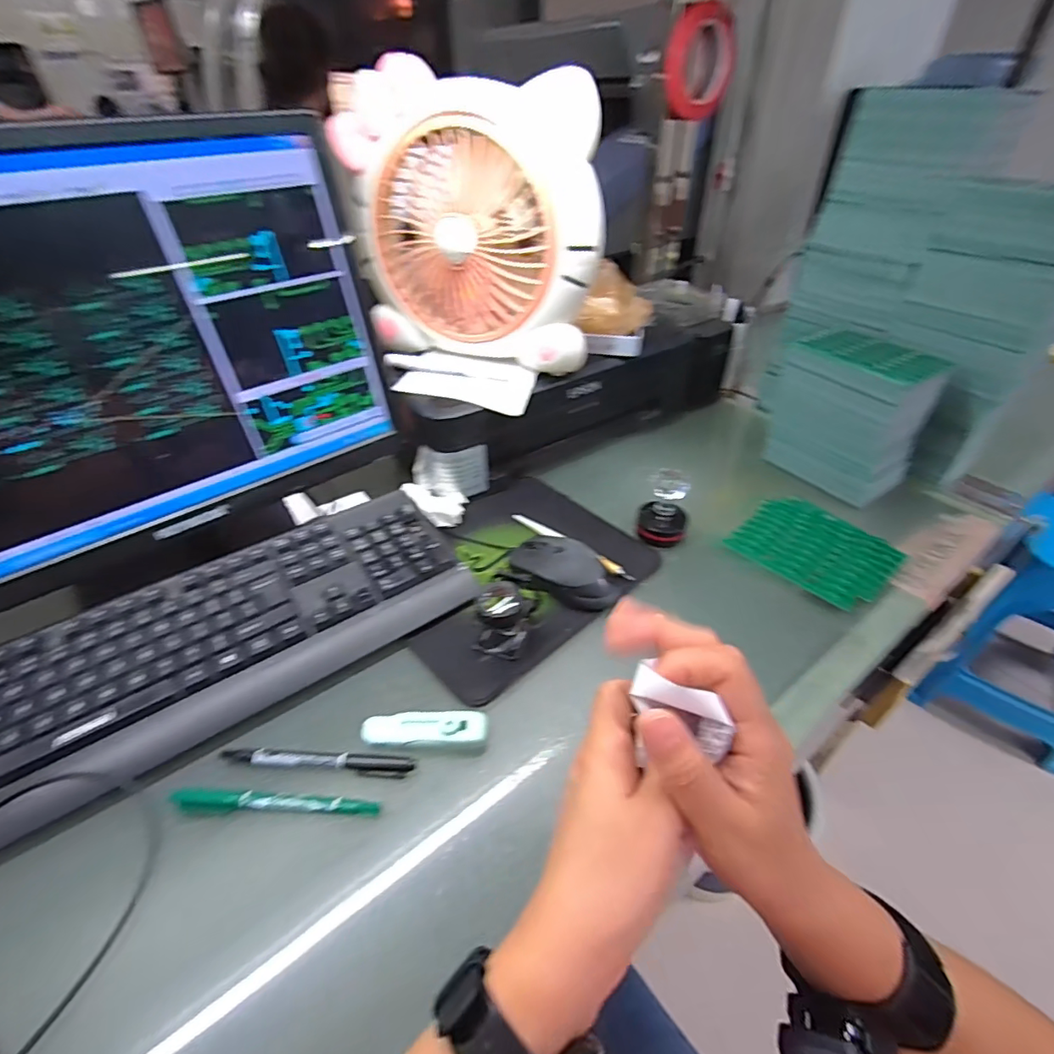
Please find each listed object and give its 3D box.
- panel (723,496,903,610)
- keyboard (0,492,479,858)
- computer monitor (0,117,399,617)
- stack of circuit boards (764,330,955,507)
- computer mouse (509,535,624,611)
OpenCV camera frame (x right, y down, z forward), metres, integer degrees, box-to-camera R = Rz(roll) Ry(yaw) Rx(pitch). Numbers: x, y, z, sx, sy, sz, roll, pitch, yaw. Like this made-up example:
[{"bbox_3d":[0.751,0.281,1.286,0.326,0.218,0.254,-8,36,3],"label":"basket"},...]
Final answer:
[{"bbox_3d":[0.296,0.018,0.531,0.126,0.005,0.136,-27,47,-28],"label":"panel"},{"bbox_3d":[-0.262,0.096,0.425,0.433,0.037,0.154,-26,46,-27],"label":"keyboard"},{"bbox_3d":[-0.334,-0.101,0.434,0.427,0.360,0.095,-27,47,-28],"label":"computer monitor"},{"bbox_3d":[0.367,-0.131,0.596,0.095,0.147,0.143,-25,46,-26],"label":"stack of circuit boards"},{"bbox_3d":[0.037,0.038,0.490,0.108,0.033,0.065,22,45,24],"label":"computer mouse"}]

